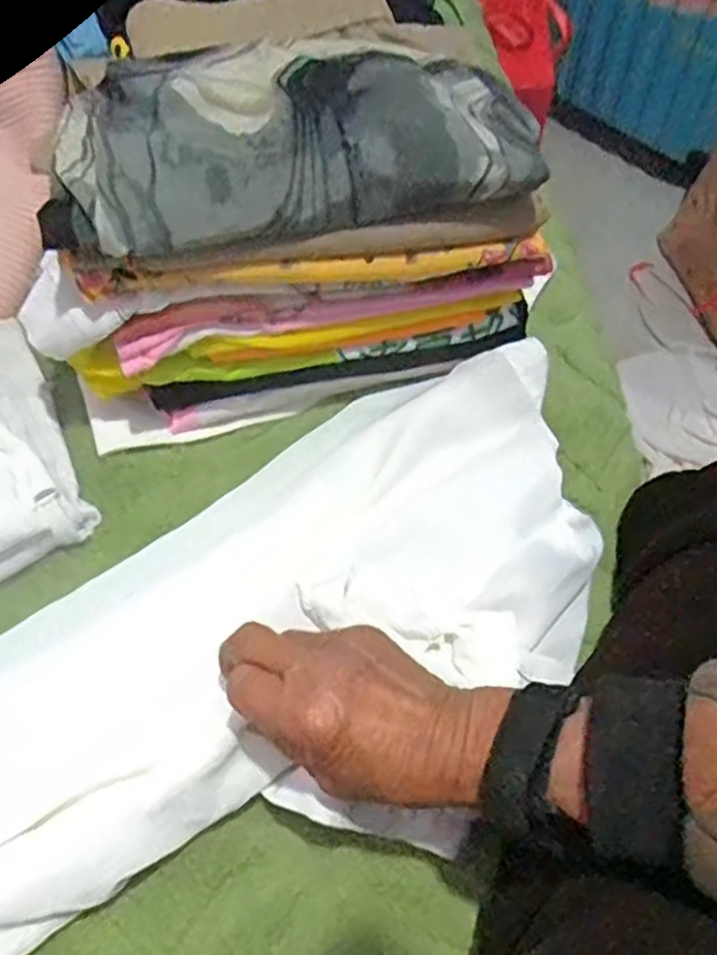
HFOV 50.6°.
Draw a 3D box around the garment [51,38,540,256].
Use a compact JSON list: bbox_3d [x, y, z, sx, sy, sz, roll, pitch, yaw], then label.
[{"bbox_3d":[-0.034,-0.193,0.417,0.256,0.039,0.131,-9,61,-7],"label":"garment"}]

